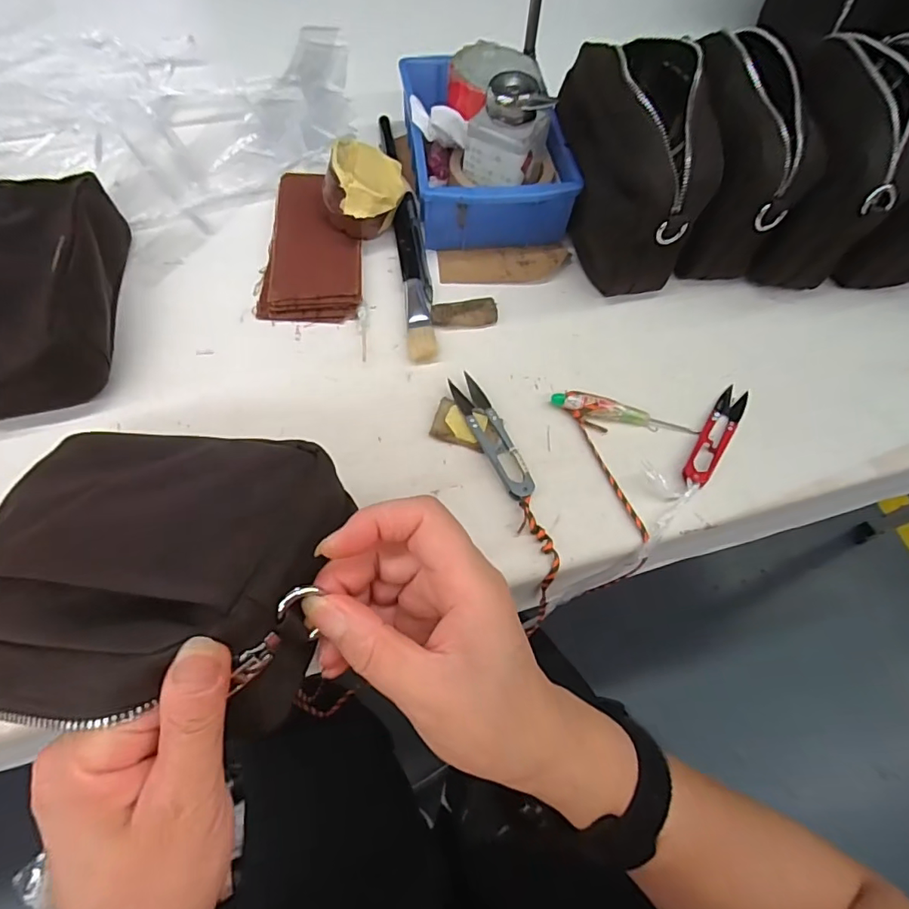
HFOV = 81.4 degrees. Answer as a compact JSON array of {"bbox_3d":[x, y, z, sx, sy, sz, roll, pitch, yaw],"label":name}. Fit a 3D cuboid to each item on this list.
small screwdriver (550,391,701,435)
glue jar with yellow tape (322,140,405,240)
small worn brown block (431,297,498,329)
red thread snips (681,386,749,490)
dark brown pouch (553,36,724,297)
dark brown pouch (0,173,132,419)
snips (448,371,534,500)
[{"bbox_3d":[0.123,-0.029,0.386,0.104,0.012,0.015,13,64,3],"label":"small screwdriver"},{"bbox_3d":[-0.075,-0.215,0.436,0.064,0.057,0.063,1,64,-3],"label":"glue jar with yellow tape"},{"bbox_3d":[0.008,-0.112,0.423,0.053,0.007,0.023,-7,64,-7],"label":"small worn brown block"},{"bbox_3d":[0.190,-0.014,0.382,0.019,0.009,0.098,33,66,13],"label":"red thread snips"},{"bbox_3d":[0.140,-0.236,0.429,0.090,0.130,0.175,-9,64,-7],"label":"dark brown pouch"},{"bbox_3d":[-0.306,-0.117,0.376,0.116,0.061,0.209,-10,65,-8],"label":"dark brown pouch"},{"bbox_3d":[0.026,-0.013,0.371,0.023,0.012,0.101,-23,67,-14],"label":"snips"}]

